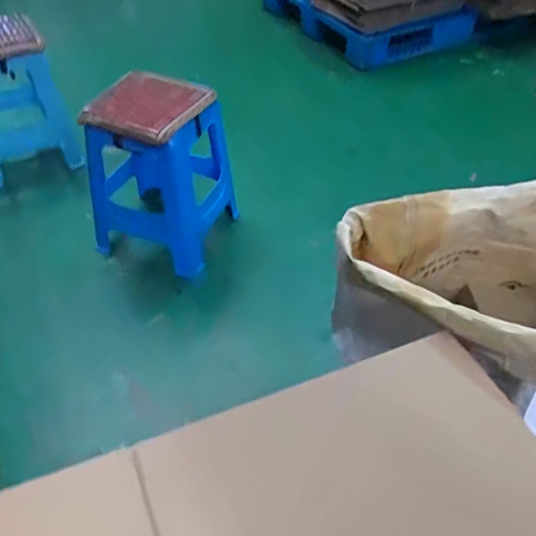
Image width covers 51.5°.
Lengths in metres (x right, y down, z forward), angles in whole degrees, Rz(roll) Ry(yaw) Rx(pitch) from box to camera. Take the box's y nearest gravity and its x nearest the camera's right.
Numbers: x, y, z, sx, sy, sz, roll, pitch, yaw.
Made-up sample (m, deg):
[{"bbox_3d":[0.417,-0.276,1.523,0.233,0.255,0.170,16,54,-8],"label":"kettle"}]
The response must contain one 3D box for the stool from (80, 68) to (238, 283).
[{"bbox_3d":[-0.320,-0.283,1.645,0.370,0.455,0.311,10,45,11],"label":"stool"}]

